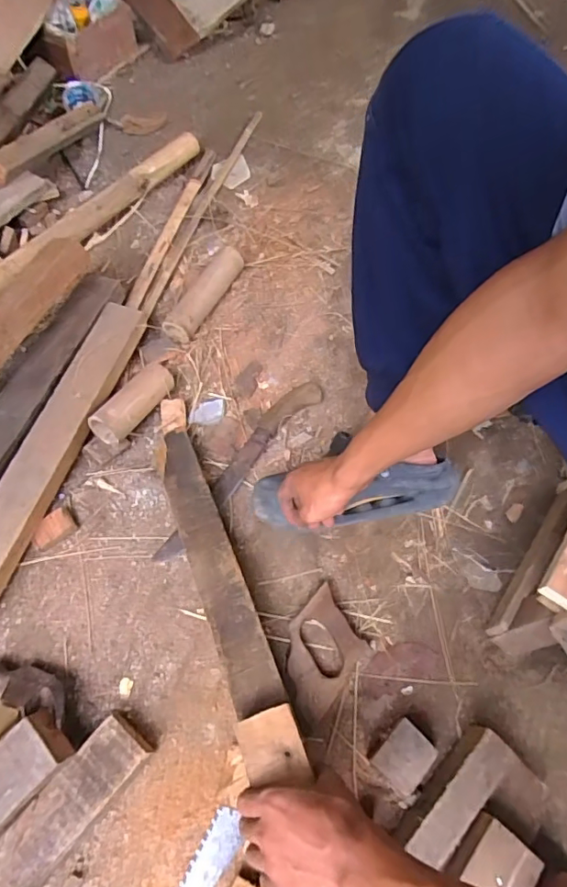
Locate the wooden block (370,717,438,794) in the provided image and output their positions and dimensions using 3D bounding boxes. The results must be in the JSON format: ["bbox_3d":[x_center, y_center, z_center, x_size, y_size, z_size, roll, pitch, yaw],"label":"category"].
[{"bbox_3d":[0.137,0.358,0.592,0.049,0.043,0.062,40,70,17],"label":"wooden block"}]

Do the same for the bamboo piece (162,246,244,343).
[{"bbox_3d":[-0.130,-0.253,0.855,0.047,0.044,0.191,24,66,10],"label":"bamboo piece"}]

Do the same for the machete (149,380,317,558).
[{"bbox_3d":[-0.063,0.031,0.764,0.051,0.019,0.357,36,69,15],"label":"machete"}]

